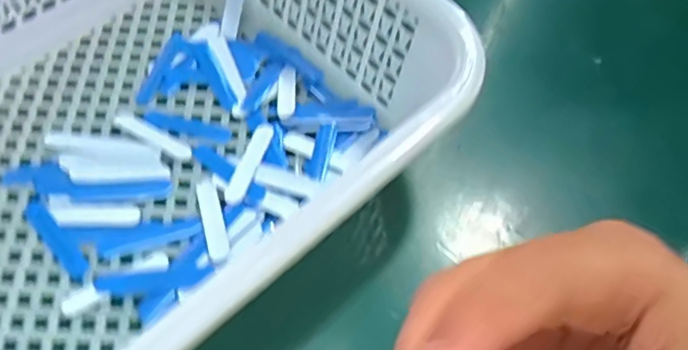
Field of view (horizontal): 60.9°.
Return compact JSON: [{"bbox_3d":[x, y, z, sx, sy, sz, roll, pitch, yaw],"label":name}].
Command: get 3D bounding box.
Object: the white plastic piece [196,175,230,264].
[{"bbox_3d":[-0.067,0.021,0.294,0.010,0.005,0.051,-16,61,-11],"label":"white plastic piece"}]

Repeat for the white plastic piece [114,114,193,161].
[{"bbox_3d":[-0.105,-0.021,0.323,0.050,0.004,0.010,27,62,14],"label":"white plastic piece"}]

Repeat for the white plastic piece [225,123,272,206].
[{"bbox_3d":[-0.050,-0.007,0.313,0.011,0.004,0.053,14,60,7],"label":"white plastic piece"}]

